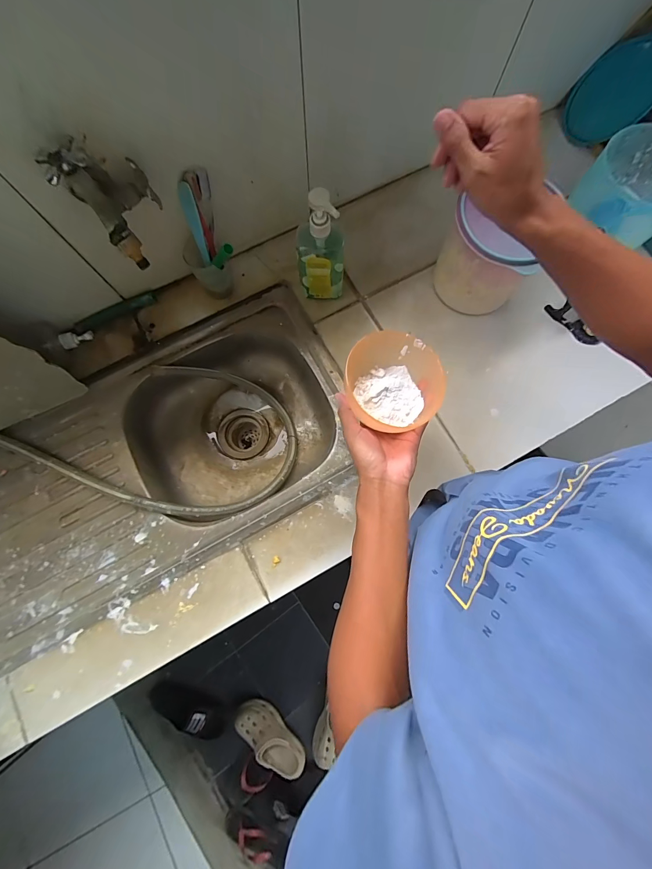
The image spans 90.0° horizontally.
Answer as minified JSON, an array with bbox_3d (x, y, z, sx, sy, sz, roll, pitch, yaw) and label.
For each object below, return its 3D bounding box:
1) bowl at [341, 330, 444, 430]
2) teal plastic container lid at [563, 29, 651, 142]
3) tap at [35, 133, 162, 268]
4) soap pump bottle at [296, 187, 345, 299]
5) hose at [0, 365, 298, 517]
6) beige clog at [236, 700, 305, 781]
[{"bbox_3d":[0.085,-0.065,0.408,0.109,0.047,0.116,0,78,0],"label":"bowl"},{"bbox_3d":[0.581,-0.686,0.651,0.156,0.149,0.024,25,37,32],"label":"teal plastic container lid"},{"bbox_3d":[-0.277,-0.299,0.415,0.076,0.099,0.101,15,79,3],"label":"tap"},{"bbox_3d":[-0.008,-0.296,0.536,0.074,0.198,0.045,1,78,0],"label":"soap pump bottle"},{"bbox_3d":[-0.305,-0.004,0.626,0.488,0.132,0.271,13,79,3],"label":"hose"},{"bbox_3d":[-0.194,1.073,1.146,0.281,0.082,0.118,44,82,8],"label":"beige clog"}]

